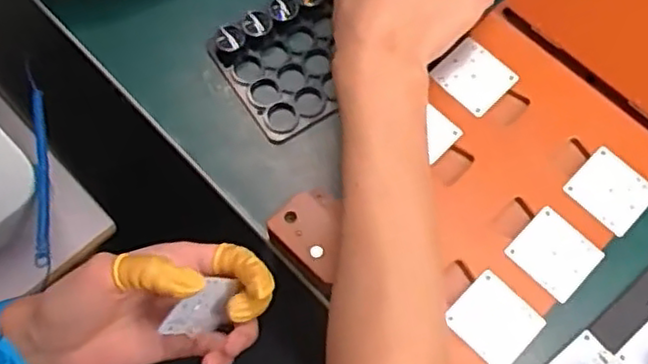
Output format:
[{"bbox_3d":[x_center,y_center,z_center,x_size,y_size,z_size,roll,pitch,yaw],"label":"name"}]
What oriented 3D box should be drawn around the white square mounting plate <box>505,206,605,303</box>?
[{"bbox_3d":[0.148,0.046,0.441,0.048,0.004,0.044,43,76,14],"label":"white square mounting plate"}]

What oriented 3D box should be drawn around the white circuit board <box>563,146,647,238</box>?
[{"bbox_3d":[0.191,0.006,0.458,0.048,0.004,0.044,42,75,14],"label":"white circuit board"}]

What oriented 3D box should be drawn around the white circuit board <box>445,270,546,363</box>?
[{"bbox_3d":[0.105,0.086,0.425,0.044,0.004,0.049,-43,74,-14],"label":"white circuit board"}]

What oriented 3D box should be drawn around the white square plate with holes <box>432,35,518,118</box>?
[{"bbox_3d":[0.107,-0.074,0.485,0.044,0.004,0.046,-39,75,-13],"label":"white square plate with holes"}]

